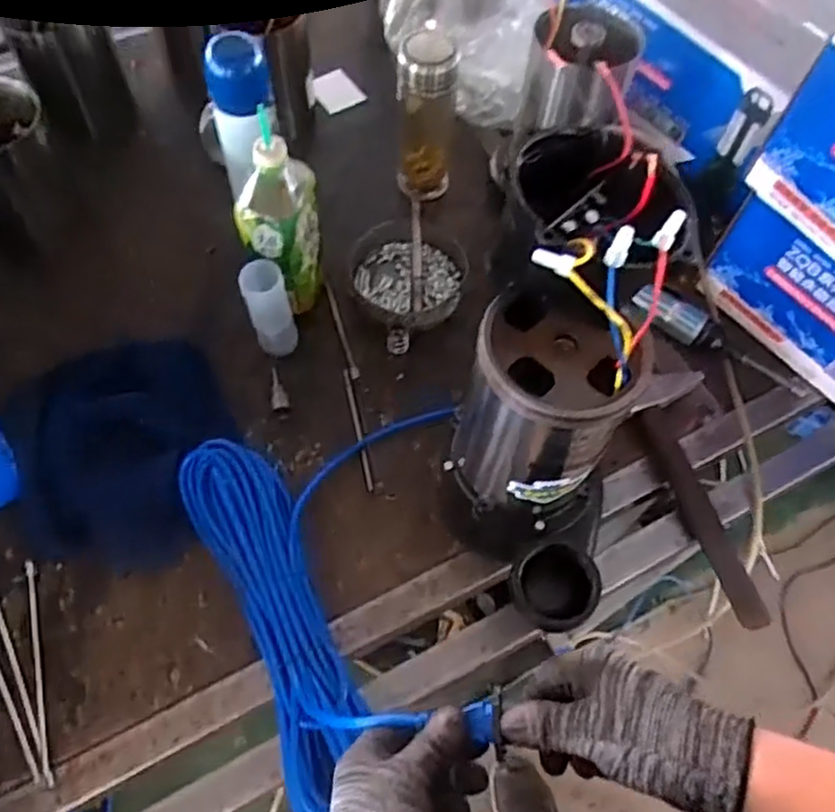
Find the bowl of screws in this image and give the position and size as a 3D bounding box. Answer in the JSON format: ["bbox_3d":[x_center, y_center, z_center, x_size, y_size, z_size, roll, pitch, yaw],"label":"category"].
[{"bbox_3d":[-0.008,-0.162,0.850,0.137,0.042,0.151,-27,67,-17],"label":"bowl of screws"}]

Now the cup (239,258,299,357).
[{"bbox_3d":[-0.159,-0.104,0.763,0.045,0.112,0.045,1,62,-3],"label":"cup"}]

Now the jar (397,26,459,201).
[{"bbox_3d":[0.009,-0.342,0.850,0.066,0.202,0.066,1,62,-3],"label":"jar"}]

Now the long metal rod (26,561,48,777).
[{"bbox_3d":[-0.343,0.231,0.637,0.007,0.005,0.189,-15,64,-11],"label":"long metal rod"}]

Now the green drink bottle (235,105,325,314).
[{"bbox_3d":[-0.145,-0.188,0.750,0.086,0.207,0.084,-10,63,-9],"label":"green drink bottle"}]

